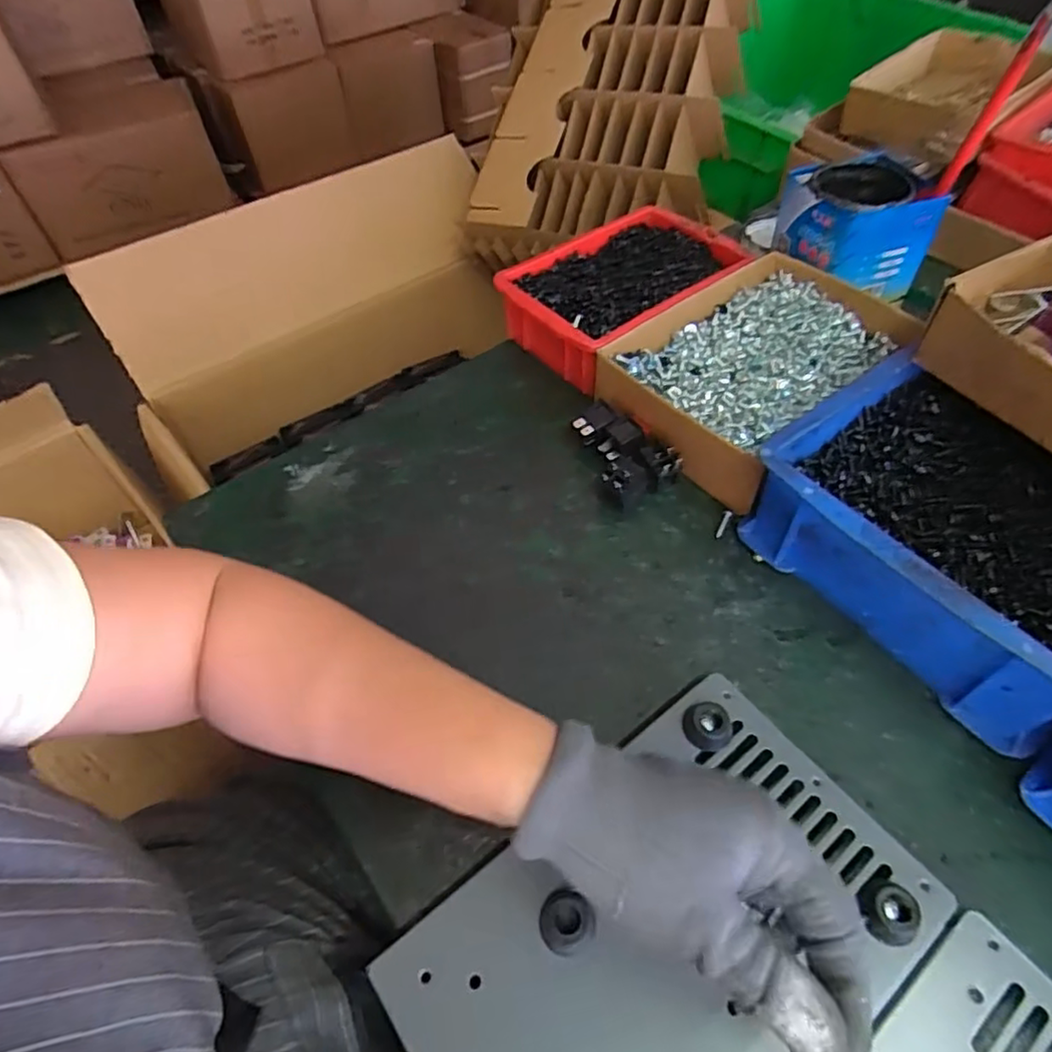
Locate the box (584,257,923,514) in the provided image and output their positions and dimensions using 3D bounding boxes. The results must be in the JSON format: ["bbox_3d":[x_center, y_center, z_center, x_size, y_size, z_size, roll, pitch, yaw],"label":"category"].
[{"bbox_3d":[0.180,-0.118,0.503,0.236,0.063,0.155,-34,58,-22],"label":"box"}]

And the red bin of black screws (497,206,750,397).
[{"bbox_3d":[0.082,-0.199,0.571,0.207,0.066,0.130,-33,57,-21],"label":"red bin of black screws"}]

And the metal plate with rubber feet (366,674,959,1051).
[{"bbox_3d":[0.064,0.183,0.288,0.228,0.018,0.151,-32,55,-21],"label":"metal plate with rubber feet"}]

